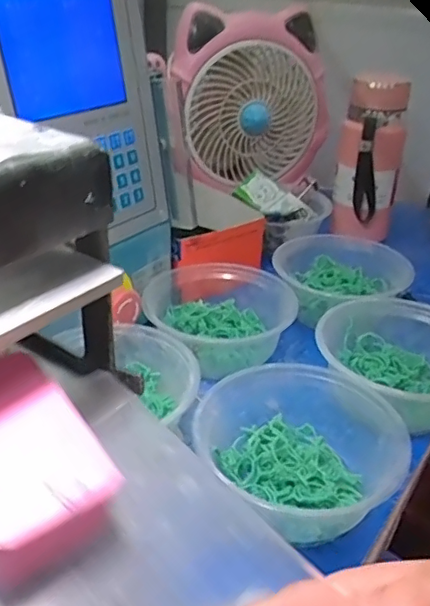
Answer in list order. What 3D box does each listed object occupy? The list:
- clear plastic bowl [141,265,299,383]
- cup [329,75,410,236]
[{"bbox_3d":[-0.002,0.012,0.528,0.137,0.052,0.134,2,31,-1],"label":"clear plastic bowl"},{"bbox_3d":[0.195,-0.179,0.731,0.078,0.190,0.079,11,32,13],"label":"cup"}]

